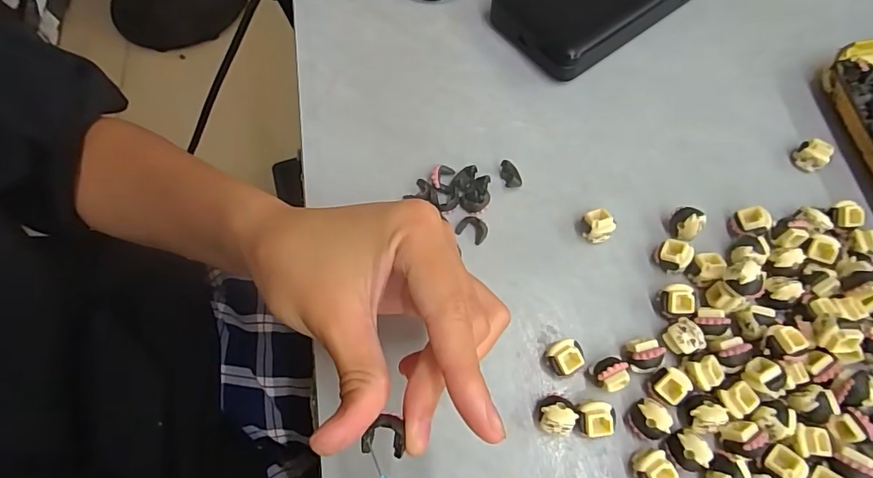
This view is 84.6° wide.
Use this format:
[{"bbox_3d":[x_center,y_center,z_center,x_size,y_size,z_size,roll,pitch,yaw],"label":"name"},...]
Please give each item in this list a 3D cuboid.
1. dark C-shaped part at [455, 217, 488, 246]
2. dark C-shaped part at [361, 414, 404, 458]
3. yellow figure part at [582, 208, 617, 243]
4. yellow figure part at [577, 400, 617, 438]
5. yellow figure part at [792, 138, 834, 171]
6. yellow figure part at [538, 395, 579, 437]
[{"bbox_3d":[0.019,-0.005,0.254,0.016,0.006,0.011,31,70,14],"label":"dark C-shaped part"},{"bbox_3d":[-0.018,0.066,0.162,0.014,0.007,0.013,0,66,1],"label":"dark C-shaped part"},{"bbox_3d":[0.083,-0.006,0.248,0.015,0.014,0.012,34,71,15],"label":"yellow figure part"},{"bbox_3d":[0.070,0.080,0.212,0.015,0.014,0.015,-4,66,-1],"label":"yellow figure part"},{"bbox_3d":[0.206,-0.046,0.262,0.012,0.015,0.015,-32,69,-13],"label":"yellow figure part"},{"bbox_3d":[0.053,0.079,0.213,0.016,0.014,0.016,2,66,2],"label":"yellow figure part"}]

